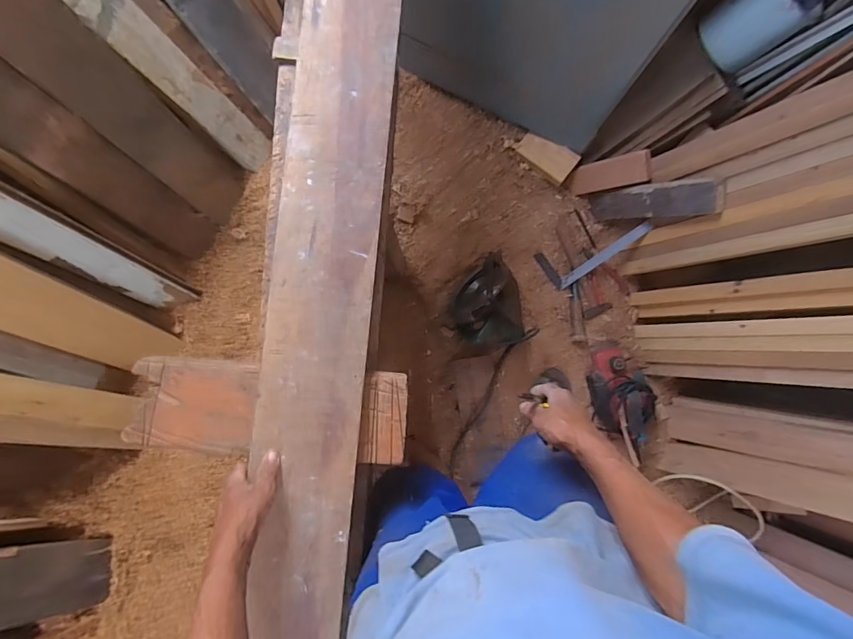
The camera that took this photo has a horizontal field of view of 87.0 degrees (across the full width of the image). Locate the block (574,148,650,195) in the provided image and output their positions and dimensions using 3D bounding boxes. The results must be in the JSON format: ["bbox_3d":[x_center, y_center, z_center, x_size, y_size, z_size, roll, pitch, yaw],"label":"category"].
[{"bbox_3d":[0.512,-0.410,1.269,0.036,0.228,0.085,2,88,-43],"label":"block"}]

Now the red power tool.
[{"bbox_3d":[0.583,0.239,1.311,0.159,0.128,0.323,-12,90,-6],"label":"red power tool"}]

